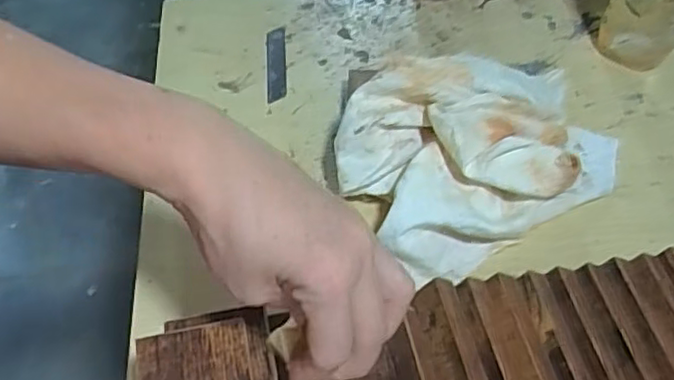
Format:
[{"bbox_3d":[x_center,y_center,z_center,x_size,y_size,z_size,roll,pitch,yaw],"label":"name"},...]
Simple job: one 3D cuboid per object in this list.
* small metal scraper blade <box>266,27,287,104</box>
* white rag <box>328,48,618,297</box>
[{"bbox_3d":[-0.057,-0.117,0.618,0.018,0.006,0.094,-3,53,-2],"label":"small metal scraper blade"},{"bbox_3d":[0.112,-0.039,0.510,0.227,0.073,0.146,-26,57,-18],"label":"white rag"}]

